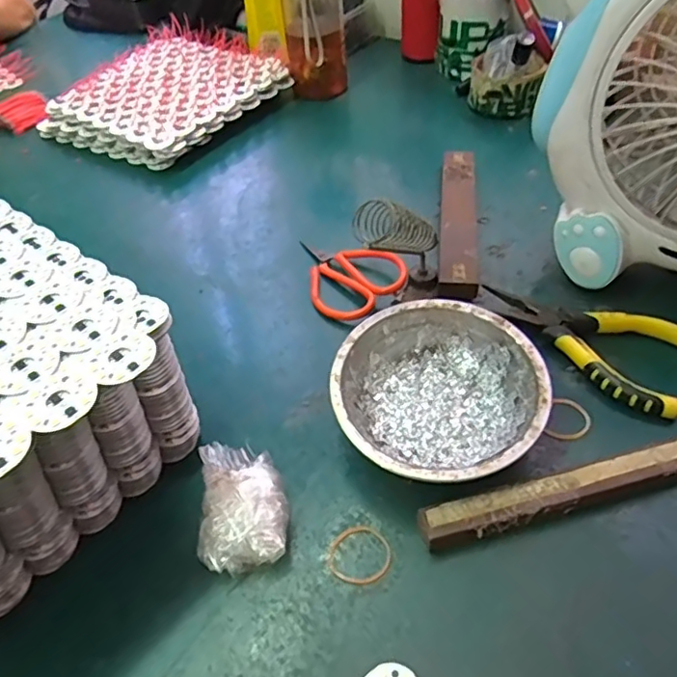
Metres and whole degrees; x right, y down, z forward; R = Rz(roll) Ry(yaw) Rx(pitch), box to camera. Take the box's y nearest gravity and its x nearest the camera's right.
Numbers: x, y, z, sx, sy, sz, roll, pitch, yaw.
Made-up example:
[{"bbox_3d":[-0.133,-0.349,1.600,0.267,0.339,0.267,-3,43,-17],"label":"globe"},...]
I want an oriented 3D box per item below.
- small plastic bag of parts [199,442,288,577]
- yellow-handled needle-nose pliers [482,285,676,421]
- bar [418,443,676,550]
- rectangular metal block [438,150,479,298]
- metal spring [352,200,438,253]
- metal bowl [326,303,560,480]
[{"bbox_3d":[-0.055,0.091,0.326,0.048,0.039,0.076,-7,46,-2],"label":"small plastic bag of parts"},{"bbox_3d":[0.187,-0.008,0.411,0.078,0.017,0.153,-28,50,-21],"label":"yellow-handled needle-nose pliers"},{"bbox_3d":[0.150,0.083,0.325,0.211,0.019,0.020,-12,46,-6],"label":"bar"},{"bbox_3d":[0.105,-0.106,0.505,0.030,0.025,0.198,3,46,8],"label":"rectangular metal block"},{"bbox_3d":[0.044,-0.078,0.400,0.080,0.031,0.026,-1,32,-48],"label":"metal spring"},{"bbox_3d":[0.062,0.038,0.359,0.125,0.045,0.123,-2,46,3],"label":"metal bowl"}]

